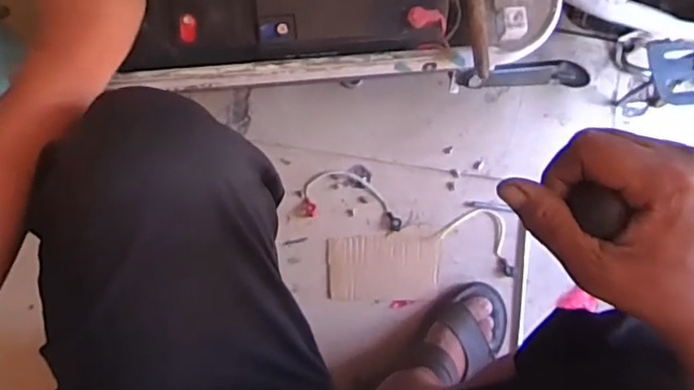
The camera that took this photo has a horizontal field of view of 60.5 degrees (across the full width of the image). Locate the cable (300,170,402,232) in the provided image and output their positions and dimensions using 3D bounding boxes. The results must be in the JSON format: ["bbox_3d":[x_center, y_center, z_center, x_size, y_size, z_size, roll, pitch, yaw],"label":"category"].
[{"bbox_3d":[0.010,0.005,0.882,0.151,0.011,0.075,9,84,-7],"label":"cable"}]

